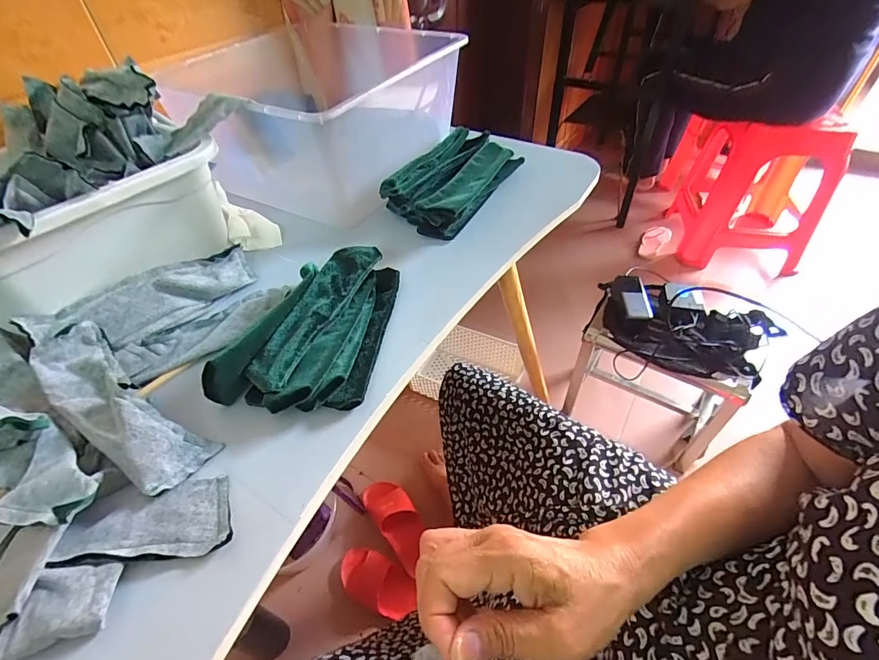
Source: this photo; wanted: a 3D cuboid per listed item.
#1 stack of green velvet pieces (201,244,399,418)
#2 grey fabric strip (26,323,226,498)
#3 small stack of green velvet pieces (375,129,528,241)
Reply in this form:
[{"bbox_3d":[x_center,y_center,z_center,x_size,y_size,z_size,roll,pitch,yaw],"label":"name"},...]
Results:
[{"bbox_3d":[-0.107,-0.010,0.365,0.111,0.033,0.164,4,47,6],"label":"stack of green velvet pieces"},{"bbox_3d":[-0.239,0.051,0.309,0.166,0.028,0.052,26,53,24],"label":"grey fabric strip"},{"bbox_3d":[0.019,-0.195,0.550,0.111,0.047,0.198,26,53,24],"label":"small stack of green velvet pieces"}]

